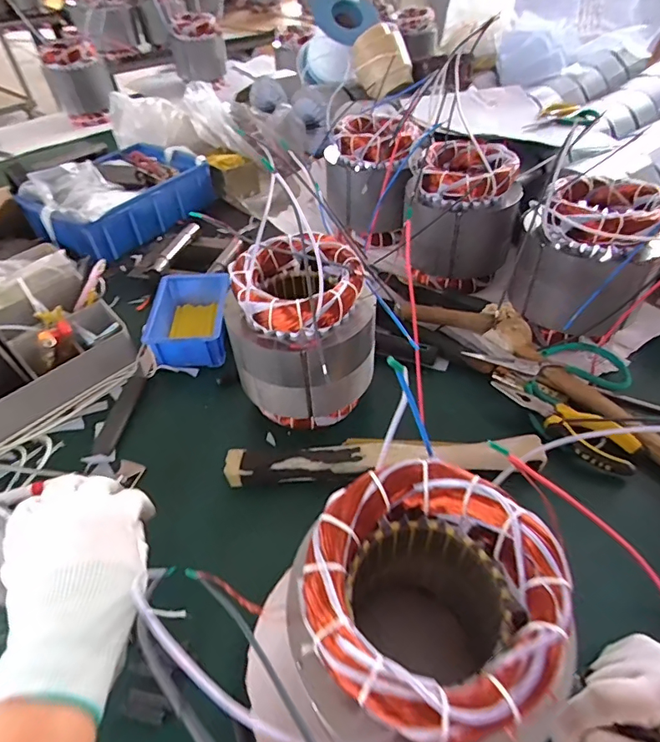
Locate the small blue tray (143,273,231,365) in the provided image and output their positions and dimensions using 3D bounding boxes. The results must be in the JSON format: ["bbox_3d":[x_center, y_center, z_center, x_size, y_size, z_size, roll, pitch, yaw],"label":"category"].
[{"bbox_3d":[-0.197,-0.077,0.663,0.099,0.050,0.167,-7,46,-3],"label":"small blue tray"}]

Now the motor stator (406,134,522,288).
[{"bbox_3d":[0.195,-0.229,0.702,0.151,0.167,0.142,12,48,15],"label":"motor stator"}]

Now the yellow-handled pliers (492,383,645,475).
[{"bbox_3d":[0.252,0.052,0.506,0.154,0.021,0.051,31,55,29],"label":"yellow-handled pliers"}]

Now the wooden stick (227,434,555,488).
[{"bbox_3d":[0.057,0.093,0.497,0.329,0.037,0.048,-2,46,1],"label":"wooden stick"}]

